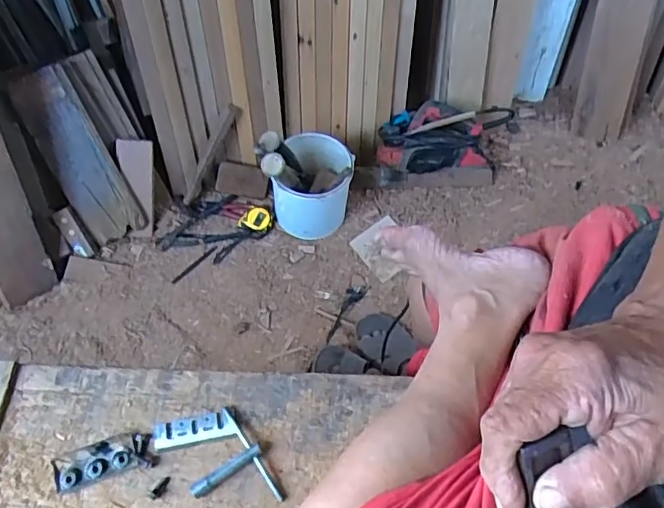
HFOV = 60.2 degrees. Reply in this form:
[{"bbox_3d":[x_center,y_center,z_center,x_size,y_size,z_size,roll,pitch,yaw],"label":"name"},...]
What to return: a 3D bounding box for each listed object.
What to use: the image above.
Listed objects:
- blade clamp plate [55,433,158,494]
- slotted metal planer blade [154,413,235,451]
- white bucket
[{"bbox_3d":[-0.227,0.205,0.569,0.096,0.010,0.034,-12,61,-8],"label":"blade clamp plate"},{"bbox_3d":[-0.140,0.178,0.582,0.080,0.007,0.027,-9,61,-6],"label":"slotted metal planer blade"},{"bbox_3d":[-0.041,-0.152,1.335,0.162,0.213,0.157,0,61,-1],"label":"white bucket"}]

